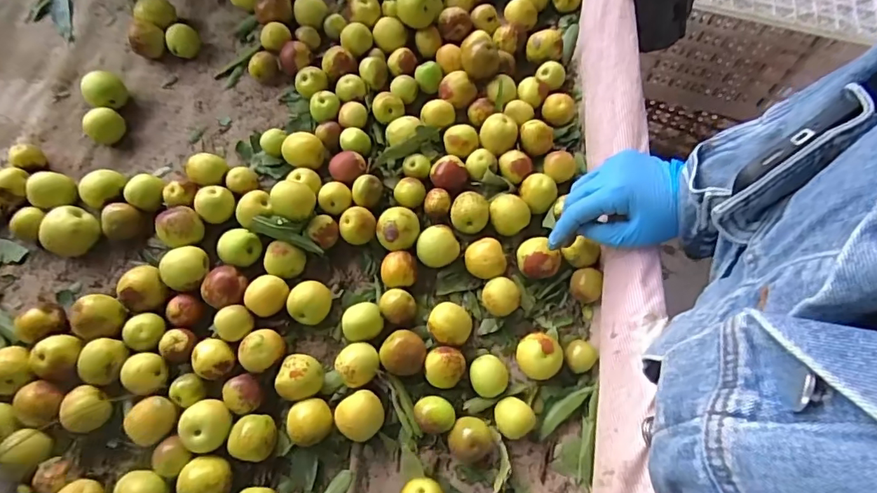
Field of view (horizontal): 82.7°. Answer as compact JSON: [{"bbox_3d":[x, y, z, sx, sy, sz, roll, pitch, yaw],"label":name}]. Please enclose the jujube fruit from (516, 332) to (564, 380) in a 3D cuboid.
[{"bbox_3d":[0.091,0.100,0.452,0.035,0.031,0.040,-25,66,-16],"label":"jujube fruit"}]

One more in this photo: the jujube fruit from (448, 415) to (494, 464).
[{"bbox_3d":[0.027,0.168,0.433,0.034,0.035,0.035,1,62,-2],"label":"jujube fruit"}]

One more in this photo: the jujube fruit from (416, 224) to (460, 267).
[{"bbox_3d":[0.000,0.000,0.485,0.041,0.030,0.033,-2,62,-4],"label":"jujube fruit"}]

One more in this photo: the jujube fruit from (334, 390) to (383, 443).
[{"bbox_3d":[-0.067,0.147,0.429,0.041,0.032,0.035,-30,67,-18],"label":"jujube fruit"}]

